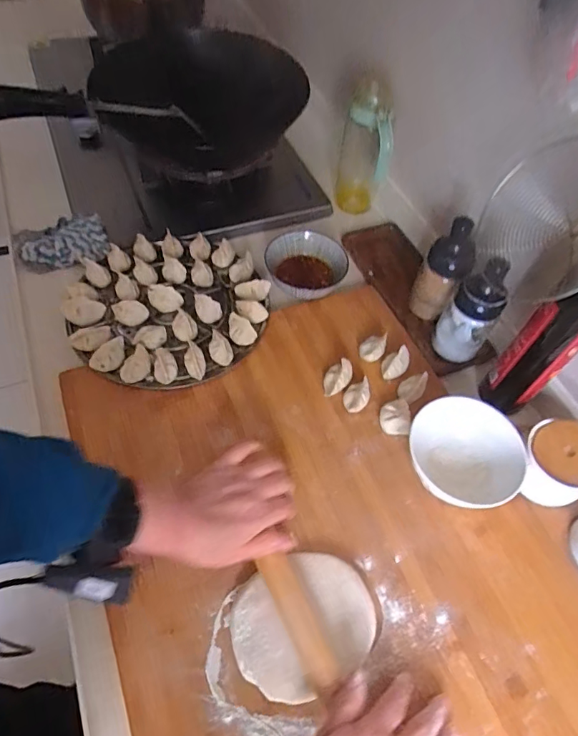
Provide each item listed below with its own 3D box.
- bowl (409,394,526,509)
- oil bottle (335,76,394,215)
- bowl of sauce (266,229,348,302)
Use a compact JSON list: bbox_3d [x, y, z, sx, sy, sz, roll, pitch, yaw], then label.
[{"bbox_3d":[0.191,0.098,0.524,0.112,0.062,0.117,3,55,-4],"label":"bowl"},{"bbox_3d":[0.118,-0.329,0.761,0.076,0.206,0.085,9,55,1],"label":"oil bottle"},{"bbox_3d":[0.029,-0.145,0.694,0.119,0.046,0.107,-7,57,-10],"label":"bowl of sauce"}]

